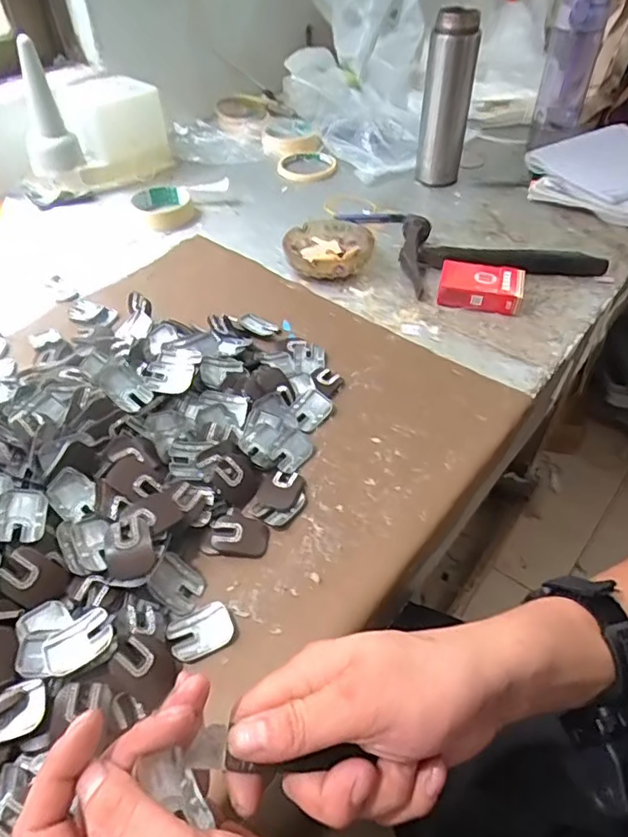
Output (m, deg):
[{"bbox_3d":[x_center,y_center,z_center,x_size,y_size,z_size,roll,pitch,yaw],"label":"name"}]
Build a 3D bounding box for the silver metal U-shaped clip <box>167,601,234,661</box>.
[{"bbox_3d":[-0.073,0.138,0.364,0.040,0.005,0.029,-20,49,-17],"label":"silver metal U-shaped clip"}]

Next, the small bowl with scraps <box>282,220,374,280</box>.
[{"bbox_3d":[0.017,-0.201,0.670,0.102,0.035,0.108,-1,46,1],"label":"small bowl with scraps"}]

